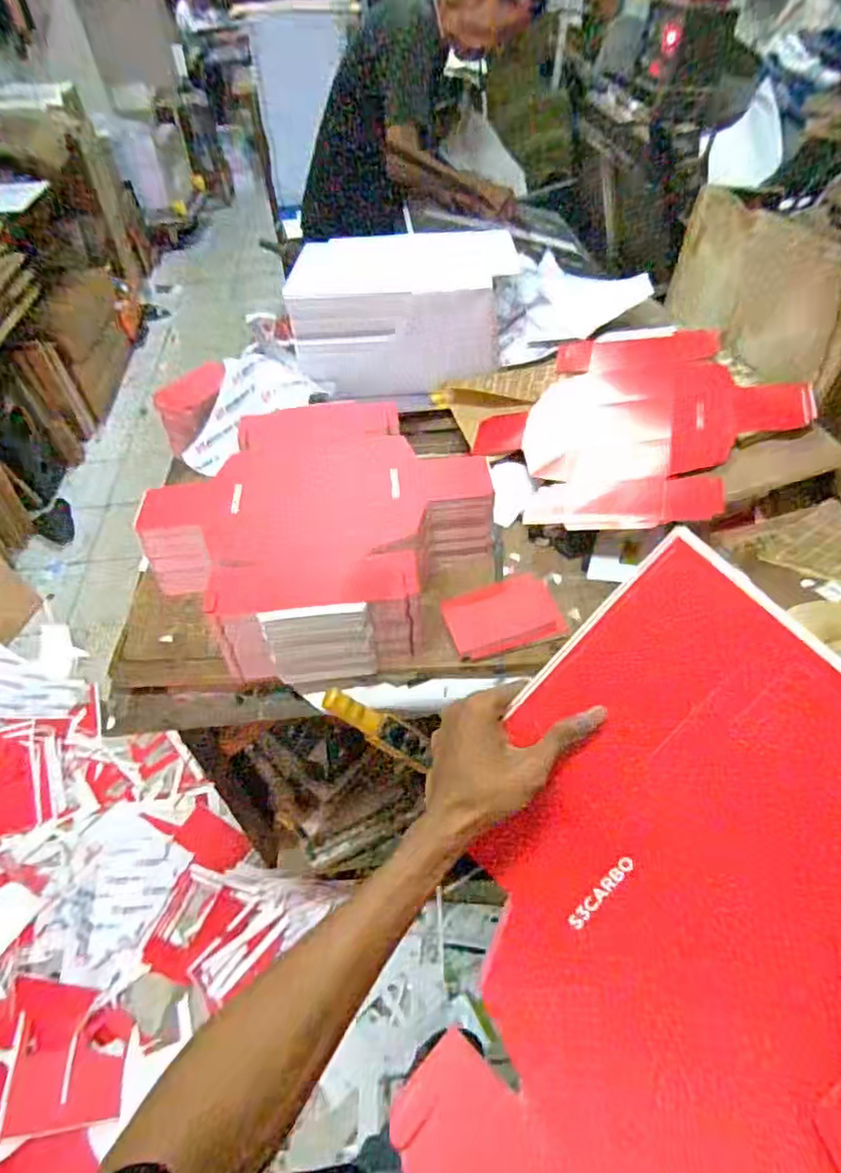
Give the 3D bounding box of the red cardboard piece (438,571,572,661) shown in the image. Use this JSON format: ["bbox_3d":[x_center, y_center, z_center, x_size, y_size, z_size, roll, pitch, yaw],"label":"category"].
[{"bbox_3d":[0.112,0.042,0.841,0.145,0.013,0.092,-19,86,2],"label":"red cardboard piece"}]

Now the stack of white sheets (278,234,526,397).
[{"bbox_3d":[-0.032,-0.545,1.235,0.418,0.193,0.300,2,47,6],"label":"stack of white sheets"}]

